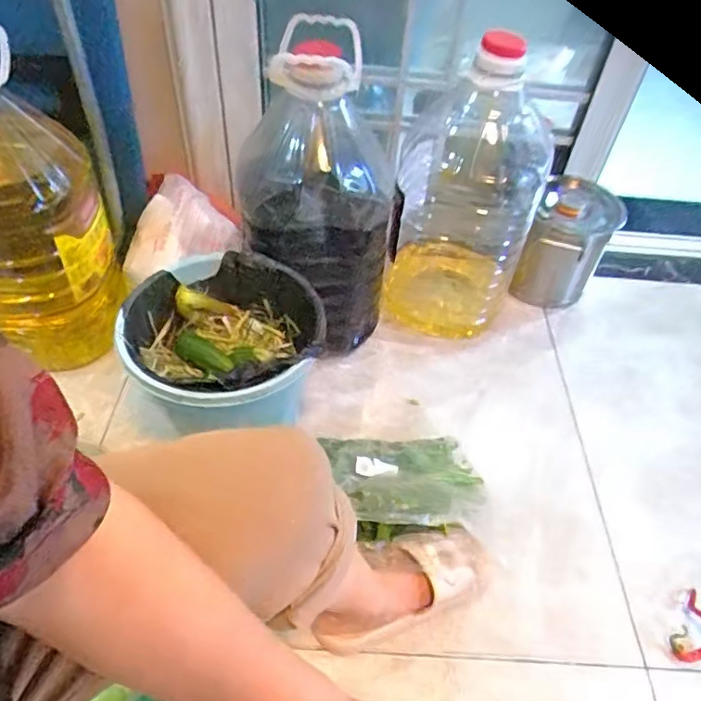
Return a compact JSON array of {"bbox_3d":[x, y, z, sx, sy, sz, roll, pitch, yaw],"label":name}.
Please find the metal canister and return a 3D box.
[{"bbox_3d":[0.435,-0.210,1.127,0.150,0.198,0.193,20,50,12],"label":"metal canister"}]

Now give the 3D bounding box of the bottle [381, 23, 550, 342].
[{"bbox_3d":[0.202,-0.275,0.968,0.217,0.500,0.230,11,49,4],"label":"bottle"}]

